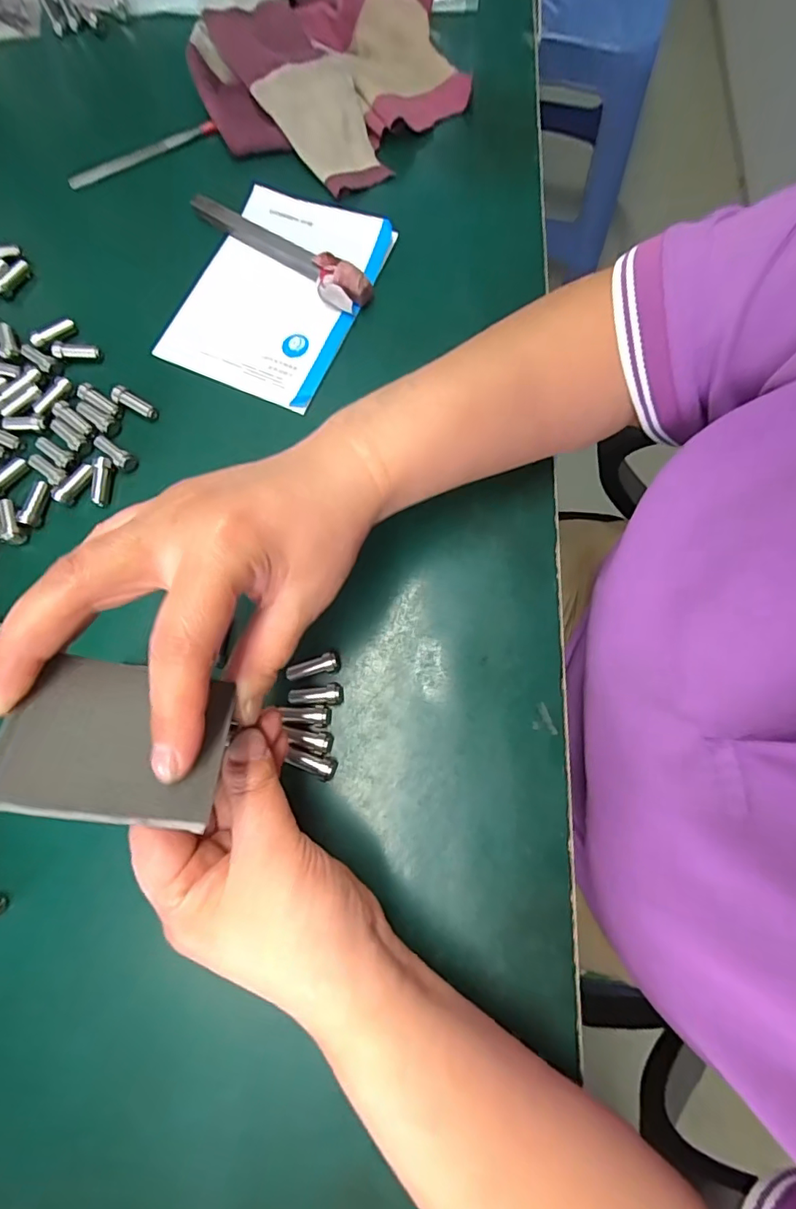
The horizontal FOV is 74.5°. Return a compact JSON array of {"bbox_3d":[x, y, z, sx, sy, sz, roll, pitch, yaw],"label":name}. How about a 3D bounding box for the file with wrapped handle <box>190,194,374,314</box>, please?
[{"bbox_3d":[-0.076,-0.226,0.332,0.137,0.020,0.021,36,80,9],"label":"file with wrapped handle"}]

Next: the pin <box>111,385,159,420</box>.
[{"bbox_3d":[-0.159,-0.120,0.315,0.028,0.011,0.010,32,79,8],"label":"pin"}]

